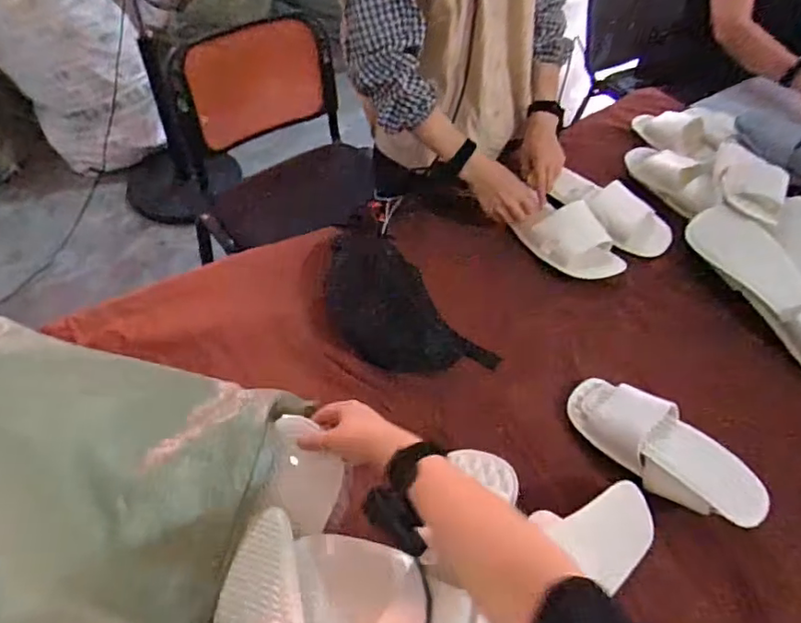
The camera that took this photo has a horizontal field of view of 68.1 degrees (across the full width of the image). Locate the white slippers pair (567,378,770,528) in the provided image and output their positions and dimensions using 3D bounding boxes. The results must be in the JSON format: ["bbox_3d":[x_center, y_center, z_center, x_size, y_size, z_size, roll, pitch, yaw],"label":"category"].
[{"bbox_3d":[0.332,0.167,0.747,0.118,0.060,0.254,-33,60,-26],"label":"white slippers pair"}]

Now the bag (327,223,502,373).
[{"bbox_3d":[-0.029,-0.023,0.904,0.151,0.050,0.360,-27,57,-23],"label":"bag"}]

